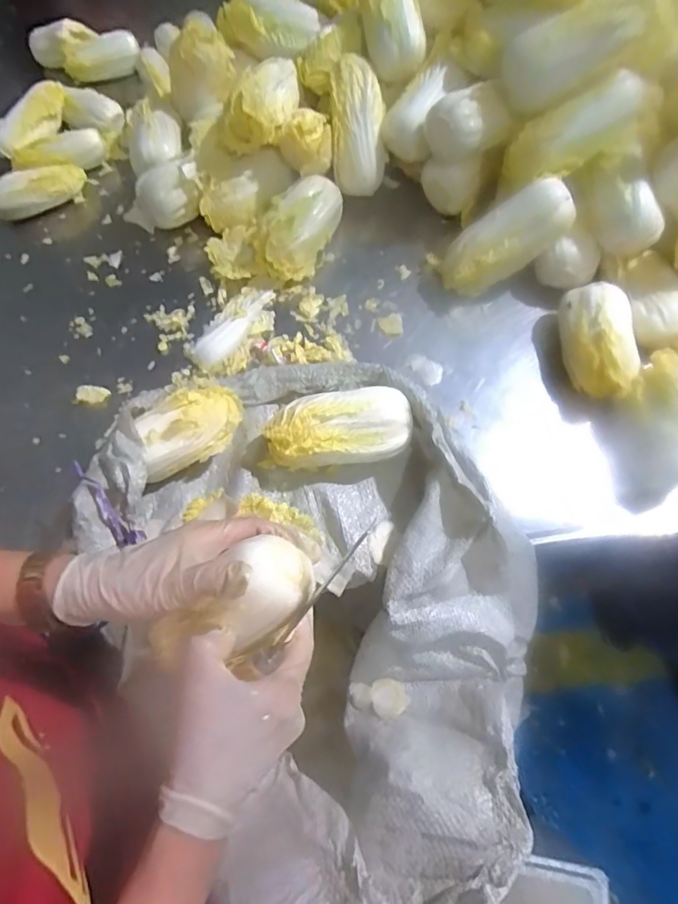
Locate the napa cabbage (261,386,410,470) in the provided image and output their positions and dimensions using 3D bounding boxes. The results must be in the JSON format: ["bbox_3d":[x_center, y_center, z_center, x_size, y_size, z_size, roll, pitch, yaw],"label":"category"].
[{"bbox_3d":[-0.002,-0.021,0.537,0.148,0.053,0.069,-9,68,-3],"label":"napa cabbage"}]

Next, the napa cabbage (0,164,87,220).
[{"bbox_3d":[-0.414,-0.359,0.705,0.131,0.040,0.048,-26,71,-10],"label":"napa cabbage"}]

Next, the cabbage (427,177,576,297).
[{"bbox_3d":[0.196,-0.250,0.613,0.163,0.059,0.064,-28,64,33],"label":"cabbage"}]

